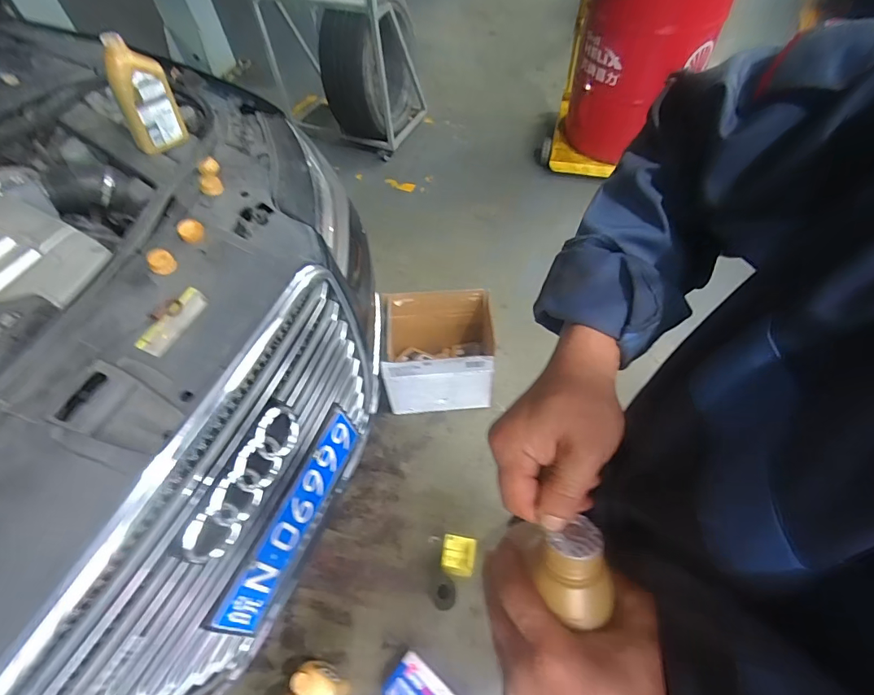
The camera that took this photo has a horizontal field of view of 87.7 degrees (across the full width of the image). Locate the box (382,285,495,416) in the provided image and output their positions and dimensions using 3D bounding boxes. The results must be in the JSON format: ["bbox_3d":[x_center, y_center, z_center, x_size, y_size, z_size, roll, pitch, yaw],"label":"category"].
[{"bbox_3d":[0.017,0.017,1.504,0.362,0.316,0.267,-6,56,-1],"label":"box"}]

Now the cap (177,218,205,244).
[{"bbox_3d":[-0.469,-0.224,0.867,0.043,0.024,0.051,-31,60,-16],"label":"cap"}]

